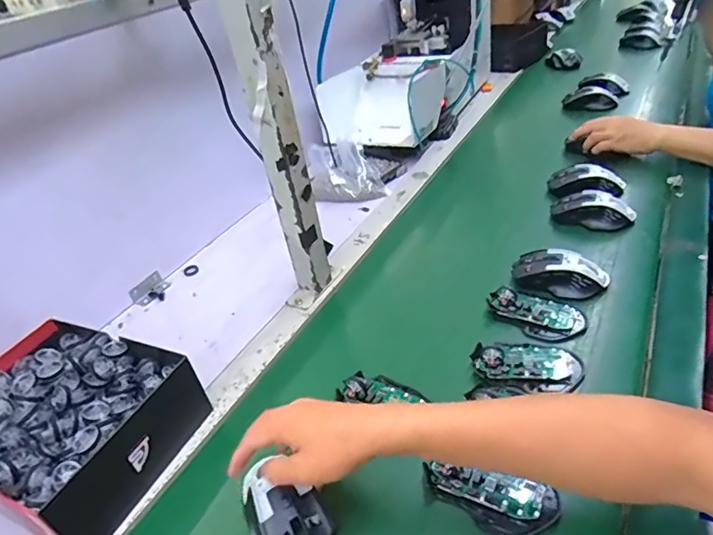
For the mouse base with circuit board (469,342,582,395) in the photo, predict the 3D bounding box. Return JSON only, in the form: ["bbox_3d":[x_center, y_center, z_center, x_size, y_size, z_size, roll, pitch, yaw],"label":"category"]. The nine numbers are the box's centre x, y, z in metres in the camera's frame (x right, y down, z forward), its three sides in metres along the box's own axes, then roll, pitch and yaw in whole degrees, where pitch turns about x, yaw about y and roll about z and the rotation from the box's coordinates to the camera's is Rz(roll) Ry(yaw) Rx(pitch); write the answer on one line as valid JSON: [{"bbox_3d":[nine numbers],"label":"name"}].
[{"bbox_3d":[0.190,0.106,0.552,0.116,0.020,0.059,6,39,15],"label":"mouse base with circuit board"}]

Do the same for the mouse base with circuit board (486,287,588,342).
[{"bbox_3d":[0.220,0.055,0.616,0.117,0.026,0.062,16,43,26],"label":"mouse base with circuit board"}]

